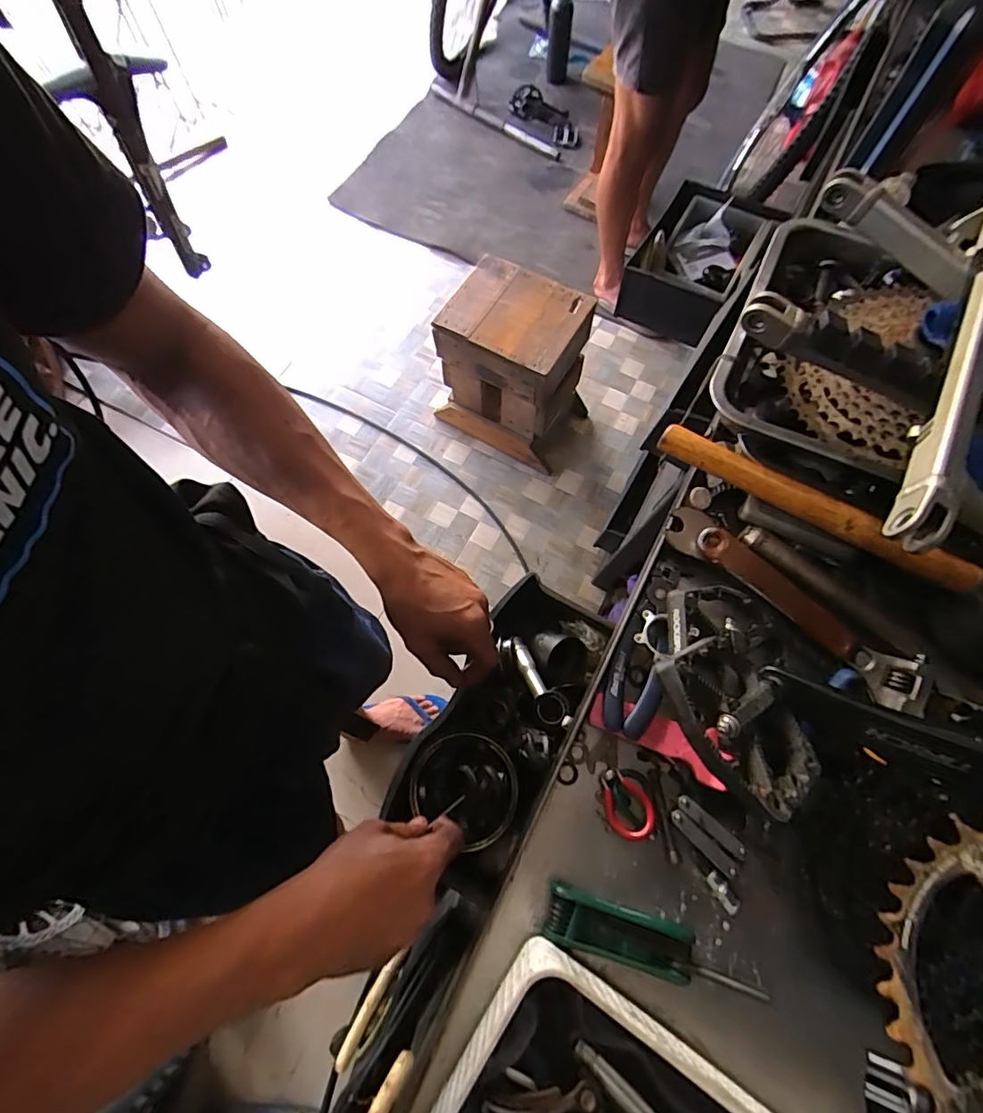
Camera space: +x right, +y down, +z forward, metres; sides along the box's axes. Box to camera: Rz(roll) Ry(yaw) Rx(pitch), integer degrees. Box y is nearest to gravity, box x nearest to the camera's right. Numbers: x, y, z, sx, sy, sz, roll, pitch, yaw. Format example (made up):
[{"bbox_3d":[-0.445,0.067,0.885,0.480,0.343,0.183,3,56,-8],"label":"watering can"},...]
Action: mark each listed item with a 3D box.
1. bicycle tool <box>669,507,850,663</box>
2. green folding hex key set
[{"bbox_3d":[0.237,0.019,0.456,0.174,0.020,0.039,41,75,14],"label":"bicycle tool"},{"bbox_3d":[0.114,0.282,0.375,0.149,0.028,0.034,17,70,6],"label":"green folding hex key set"}]

